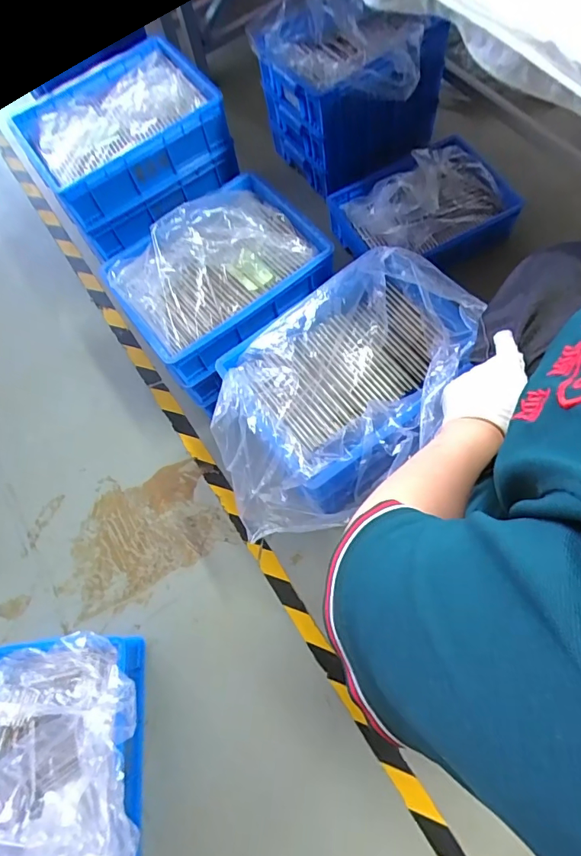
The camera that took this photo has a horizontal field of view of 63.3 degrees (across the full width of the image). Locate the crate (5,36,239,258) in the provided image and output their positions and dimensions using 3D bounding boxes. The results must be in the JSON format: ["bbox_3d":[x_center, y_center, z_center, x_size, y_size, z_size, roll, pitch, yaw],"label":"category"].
[{"bbox_3d":[-0.396,-0.680,1.131,0.422,0.192,0.356,-37,69,-7],"label":"crate"}]

